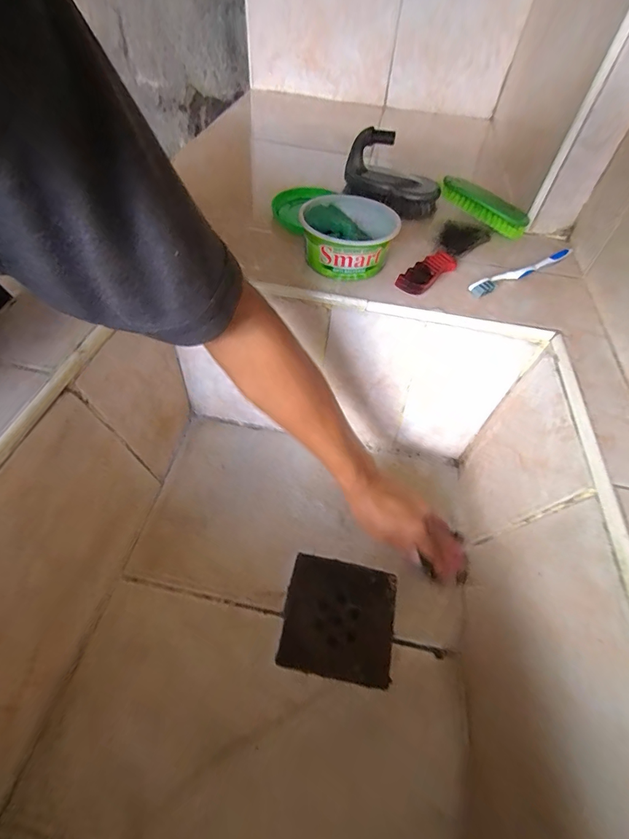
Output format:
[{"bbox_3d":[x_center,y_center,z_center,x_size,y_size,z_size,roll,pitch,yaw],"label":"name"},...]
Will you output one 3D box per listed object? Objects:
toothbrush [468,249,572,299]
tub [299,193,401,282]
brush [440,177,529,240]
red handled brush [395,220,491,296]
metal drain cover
[{"bbox_3d":[0.248,-0.178,0.467,0.167,0.017,0.016,-26,58,-23],"label":"toothbrush"},{"bbox_3d":[0.037,-0.209,0.452,0.102,0.049,0.107,3,52,-3],"label":"tub"},{"bbox_3d":[0.229,-0.290,0.529,0.125,0.026,0.041,35,56,5],"label":"brush"},{"bbox_3d":[0.154,-0.199,0.474,0.045,0.022,0.195,34,56,20],"label":"red handled brush"},{"bbox_3d":[0.025,0.195,0.387,0.105,0.008,0.102,11,52,4],"label":"metal drain cover"}]

